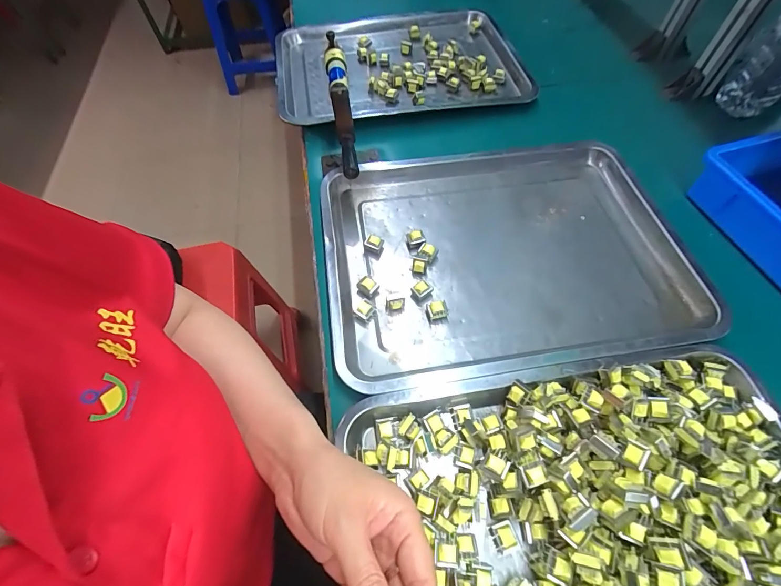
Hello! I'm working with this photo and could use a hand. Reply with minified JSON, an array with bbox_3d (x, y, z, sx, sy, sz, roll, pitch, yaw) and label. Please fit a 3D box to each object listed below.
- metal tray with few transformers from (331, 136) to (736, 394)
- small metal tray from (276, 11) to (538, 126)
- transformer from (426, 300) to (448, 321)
[{"bbox_3d":[0.126,-0.049,0.424,0.390,0.033,0.290,-8,60,-4],"label":"metal tray with few transformers"},{"bbox_3d":[0.014,-0.384,0.615,0.396,0.026,0.290,-10,61,-5],"label":"small metal tray"},{"bbox_3d":[0.050,0.017,0.387,0.019,0.015,0.018,-12,61,-6],"label":"transformer"}]

